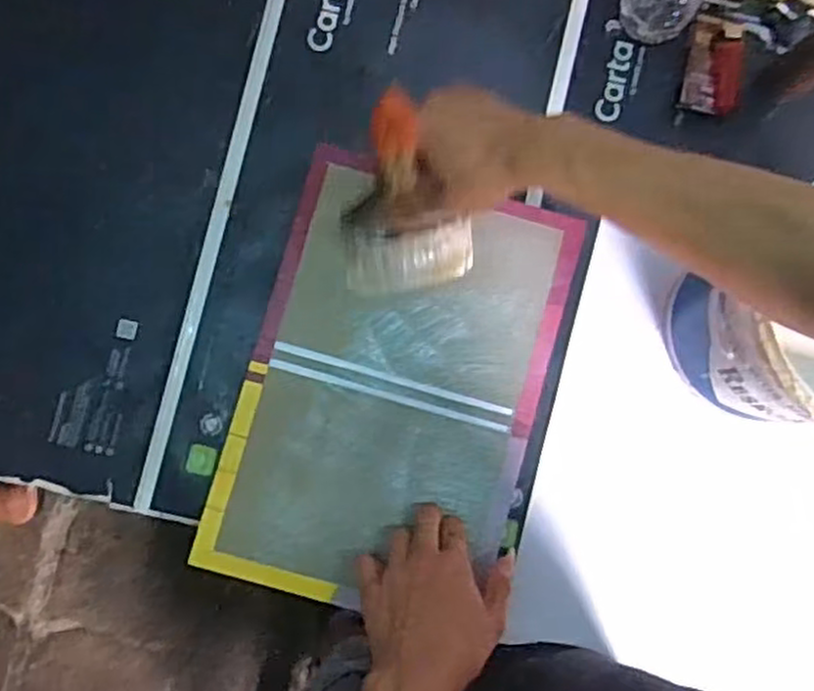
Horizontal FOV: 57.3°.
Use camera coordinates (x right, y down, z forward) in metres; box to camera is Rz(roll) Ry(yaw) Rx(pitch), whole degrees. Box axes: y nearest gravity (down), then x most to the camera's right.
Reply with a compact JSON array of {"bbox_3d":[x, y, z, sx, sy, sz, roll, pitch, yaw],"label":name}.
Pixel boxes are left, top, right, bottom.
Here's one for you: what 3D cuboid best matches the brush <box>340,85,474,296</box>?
[{"bbox_3d":[0.003,-0.103,0.530,0.102,0.203,0.038,-4,66,-3],"label":"brush"}]

